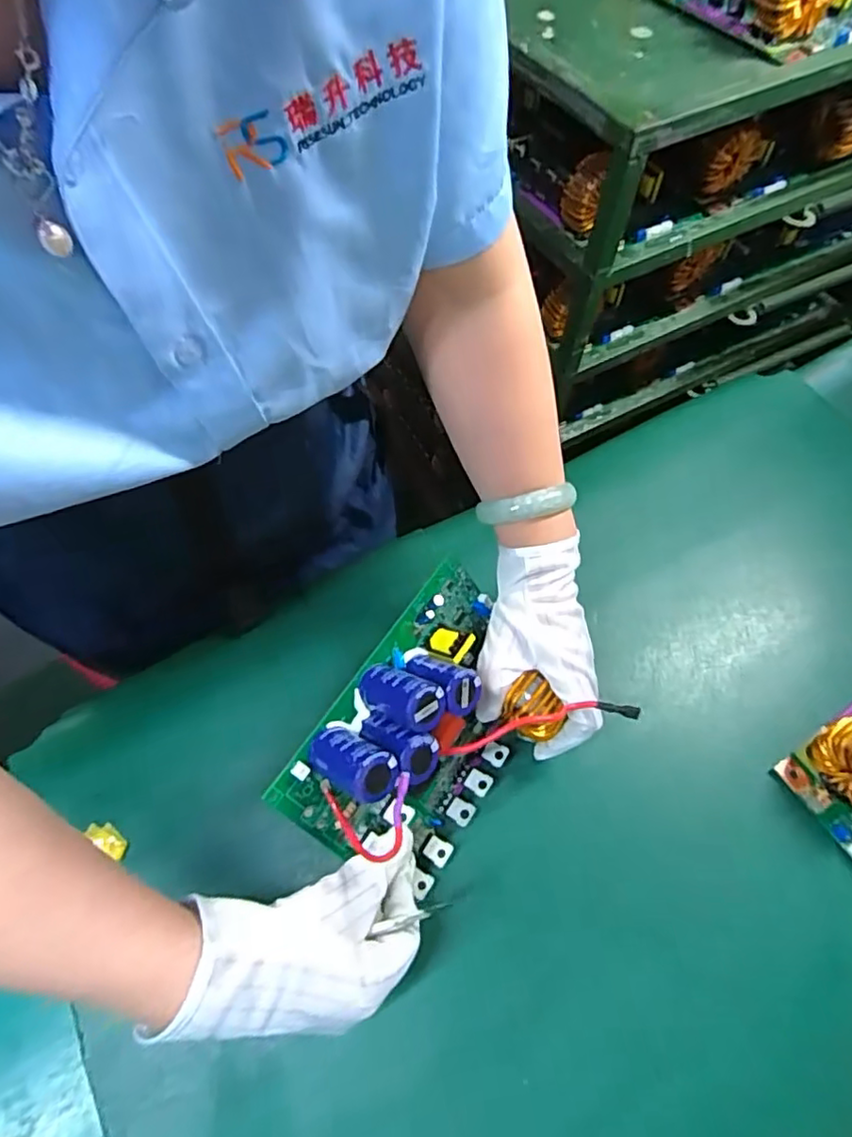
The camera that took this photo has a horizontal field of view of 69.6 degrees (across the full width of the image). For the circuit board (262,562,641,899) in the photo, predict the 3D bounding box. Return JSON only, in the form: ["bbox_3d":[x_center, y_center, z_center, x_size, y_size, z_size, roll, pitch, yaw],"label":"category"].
[{"bbox_3d":[0.019,0.111,0.411,0.067,0.148,0.203,8,52,50],"label":"circuit board"}]

